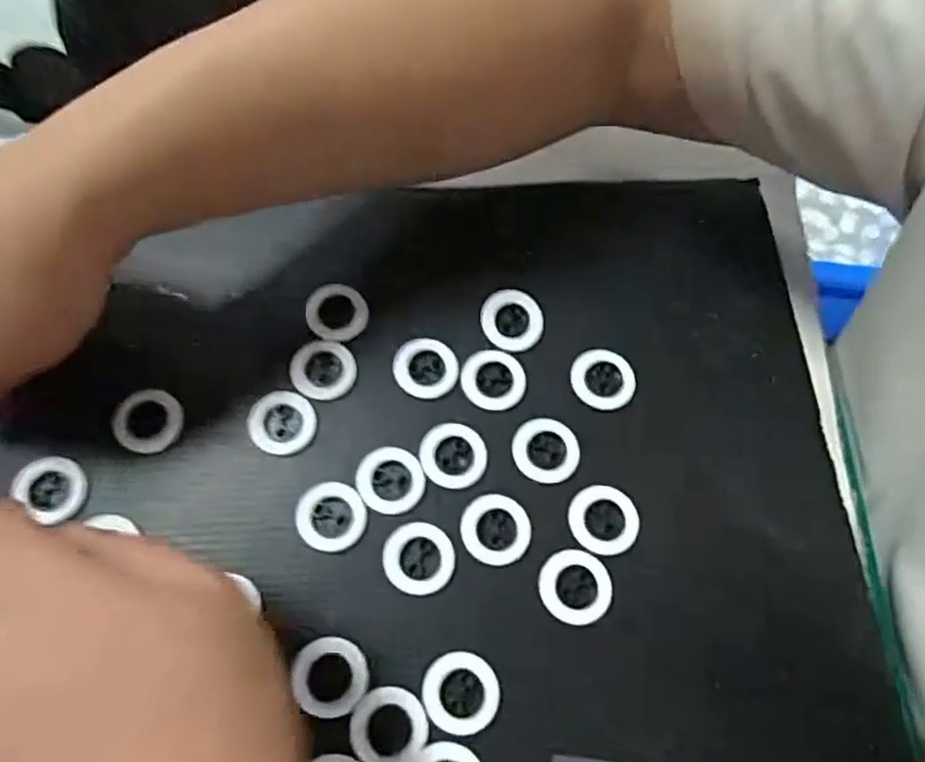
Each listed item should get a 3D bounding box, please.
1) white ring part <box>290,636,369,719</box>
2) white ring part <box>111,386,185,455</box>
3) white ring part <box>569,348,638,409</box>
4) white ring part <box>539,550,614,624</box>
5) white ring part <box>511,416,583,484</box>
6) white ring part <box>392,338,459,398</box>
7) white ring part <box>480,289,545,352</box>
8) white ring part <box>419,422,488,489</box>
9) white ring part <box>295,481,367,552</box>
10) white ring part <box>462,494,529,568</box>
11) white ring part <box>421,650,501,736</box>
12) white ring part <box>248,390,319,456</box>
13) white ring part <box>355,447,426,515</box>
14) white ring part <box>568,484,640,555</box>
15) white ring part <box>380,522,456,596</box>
[{"bbox_3d":[-0.051,0.114,0.251,0.029,0.004,0.028,1,68,-2],"label":"white ring part"},{"bbox_3d":[-0.139,0.017,0.288,0.026,0.009,0.029,37,71,11],"label":"white ring part"},{"bbox_3d":[0.064,-0.001,0.297,0.030,0.004,0.026,30,70,9],"label":"white ring part"},{"bbox_3d":[0.047,0.084,0.266,0.029,0.004,0.029,1,68,-2],"label":"white ring part"},{"bbox_3d":[0.037,0.030,0.285,0.029,0.004,0.028,1,68,-2],"label":"white ring part"},{"bbox_3d":[-0.017,-0.006,0.299,0.029,0.005,0.026,14,68,3],"label":"white ring part"},{"bbox_3d":[0.023,-0.029,0.304,0.029,0.007,0.026,24,69,7],"label":"white ring part"},{"bbox_3d":[-0.004,0.032,0.284,0.029,0.004,0.029,1,68,-2],"label":"white ring part"},{"bbox_3d":[-0.055,0.057,0.275,0.029,0.004,0.028,3,68,-1],"label":"white ring part"},{"bbox_3d":[0.014,0.062,0.273,0.028,0.004,0.028,1,68,-2],"label":"white ring part"},{"bbox_3d":[0.000,0.120,0.250,0.029,0.004,0.028,6,68,0],"label":"white ring part"},{"bbox_3d":[-0.080,0.018,0.288,0.029,0.004,0.027,4,68,-1],"label":"white ring part"},{"bbox_3d":[-0.031,0.042,0.279,0.029,0.004,0.028,1,68,-2],"label":"white ring part"},{"bbox_3d":[0.060,0.058,0.275,0.029,0.004,0.028,1,68,-2],"label":"white ring part"},{"bbox_3d":[-0.018,0.073,0.269,0.029,0.004,0.028,1,68,-2],"label":"white ring part"}]

